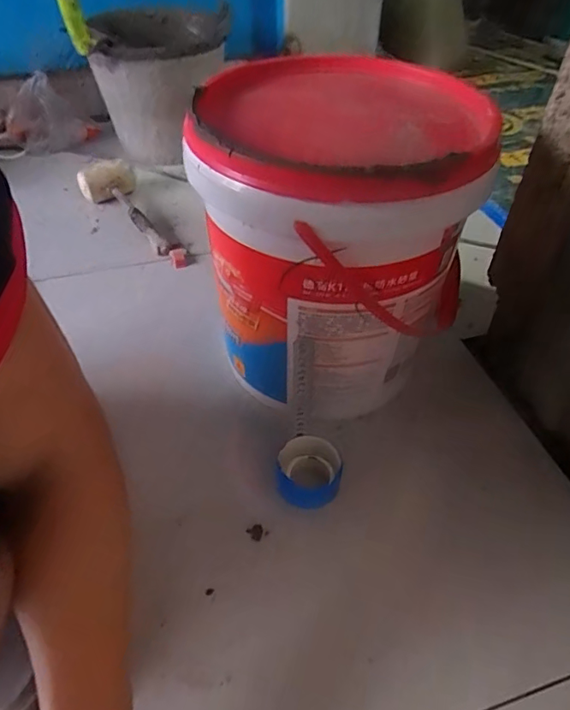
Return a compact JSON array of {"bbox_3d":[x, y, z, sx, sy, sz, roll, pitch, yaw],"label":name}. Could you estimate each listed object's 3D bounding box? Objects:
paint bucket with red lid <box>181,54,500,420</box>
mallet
[{"bbox_3d":[0.055,-0.131,0.596,0.279,0.312,0.315,7,48,5],"label":"paint bucket with red lid"},{"bbox_3d":[-0.294,-0.261,0.937,0.100,0.077,0.314,-23,52,-20],"label":"mallet"}]

